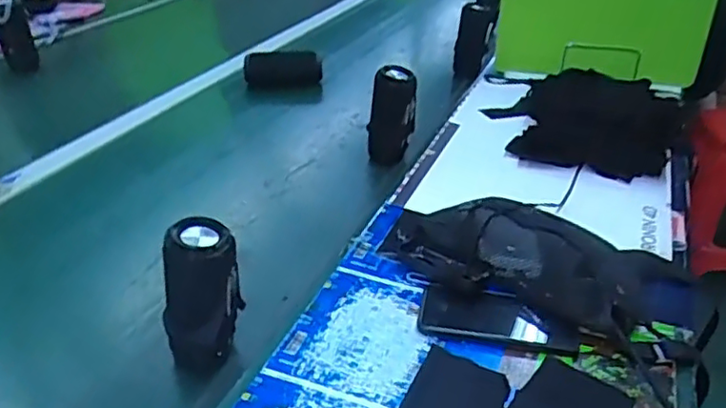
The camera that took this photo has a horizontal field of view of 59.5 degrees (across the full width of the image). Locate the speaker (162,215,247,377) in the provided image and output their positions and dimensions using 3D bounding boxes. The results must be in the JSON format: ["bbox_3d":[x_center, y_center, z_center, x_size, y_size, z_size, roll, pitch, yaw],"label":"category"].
[{"bbox_3d":[-0.153,0.091,0.607,0.051,0.145,0.068,16,35,24],"label":"speaker"}]

